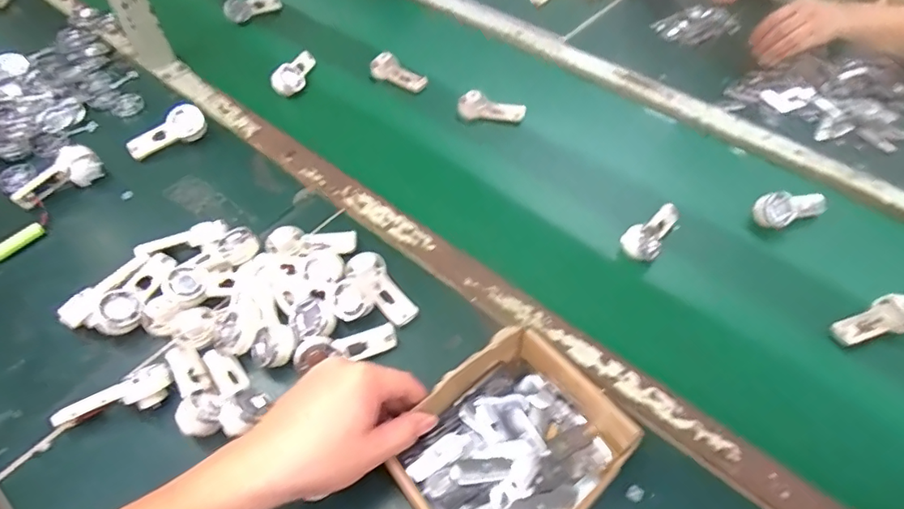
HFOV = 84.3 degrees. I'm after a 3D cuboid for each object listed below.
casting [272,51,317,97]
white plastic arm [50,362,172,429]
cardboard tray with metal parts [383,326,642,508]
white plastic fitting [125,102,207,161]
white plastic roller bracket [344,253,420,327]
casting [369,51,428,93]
[{"bbox_3d":[-0.231,-0.279,0.752,0.029,0.037,0.108,16,56,10],"label":"casting"},{"bbox_3d":[-0.301,0.127,0.441,0.095,0.030,0.035,-21,58,-15],"label":"white plastic arm"},{"bbox_3d":[0.050,0.159,0.415,0.172,0.046,0.142,-36,62,-23],"label":"cardboard tray with metal parts"},{"bbox_3d":[-0.366,-0.155,0.641,0.096,0.032,0.044,-33,61,-22],"label":"white plastic fitting"},{"bbox_3d":[-0.074,0.037,0.526,0.037,0.026,0.091,-31,61,-21],"label":"white plastic roller bracket"},{"bbox_3d":[-0.083,-0.280,0.770,0.091,0.033,0.040,18,56,12],"label":"casting"}]

